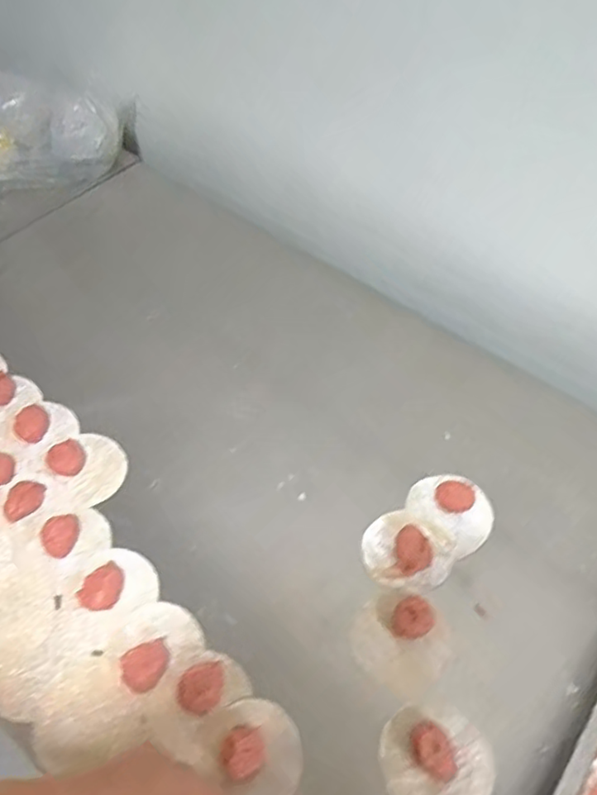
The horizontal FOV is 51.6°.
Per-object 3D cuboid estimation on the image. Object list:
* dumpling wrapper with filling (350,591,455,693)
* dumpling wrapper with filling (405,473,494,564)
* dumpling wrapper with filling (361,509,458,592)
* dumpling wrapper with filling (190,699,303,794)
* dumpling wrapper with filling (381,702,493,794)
[{"bbox_3d":[0.091,0.206,0.531,0.079,0.023,0.080,-38,64,-26],"label":"dumpling wrapper with filling"},{"bbox_3d":[0.154,0.110,0.610,0.071,0.009,0.083,-32,62,-23],"label":"dumpling wrapper with filling"},{"bbox_3d":[0.099,0.143,0.577,0.072,0.019,0.080,-31,62,-22],"label":"dumpling wrapper with filling"},{"bbox_3d":[-0.035,0.275,0.476,0.074,0.024,0.081,-36,64,-25],"label":"dumpling wrapper with filling"},{"bbox_3d":[0.108,0.282,0.476,0.083,0.023,0.079,1,54,-2],"label":"dumpling wrapper with filling"}]

